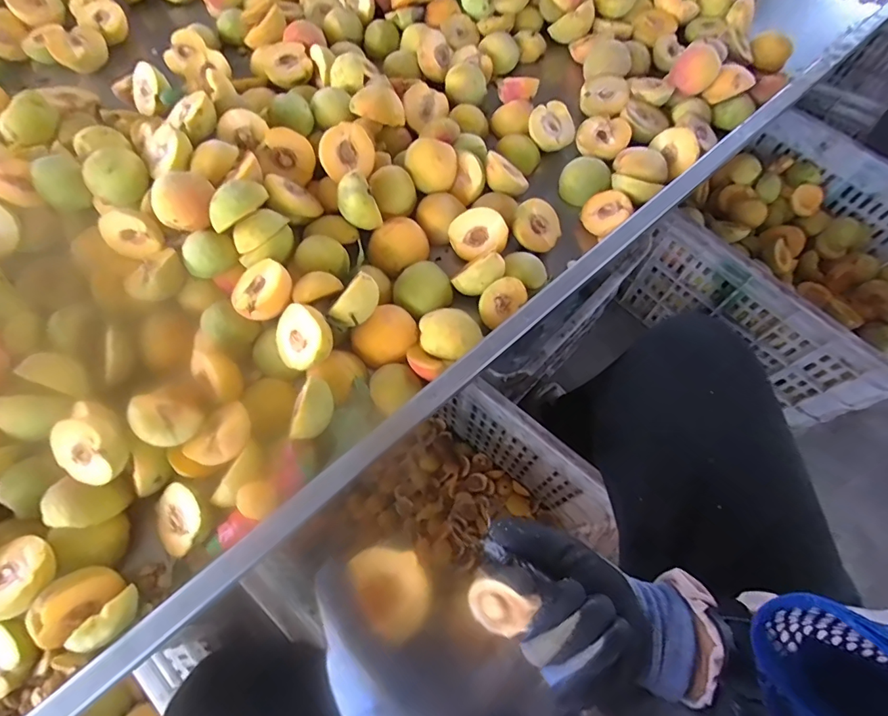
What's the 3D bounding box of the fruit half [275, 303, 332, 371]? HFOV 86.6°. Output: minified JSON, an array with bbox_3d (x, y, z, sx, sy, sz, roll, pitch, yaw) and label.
[{"bbox_3d":[-0.134,-0.020,0.450,0.058,0.023,0.059,-9,87,33],"label":"fruit half"}]

